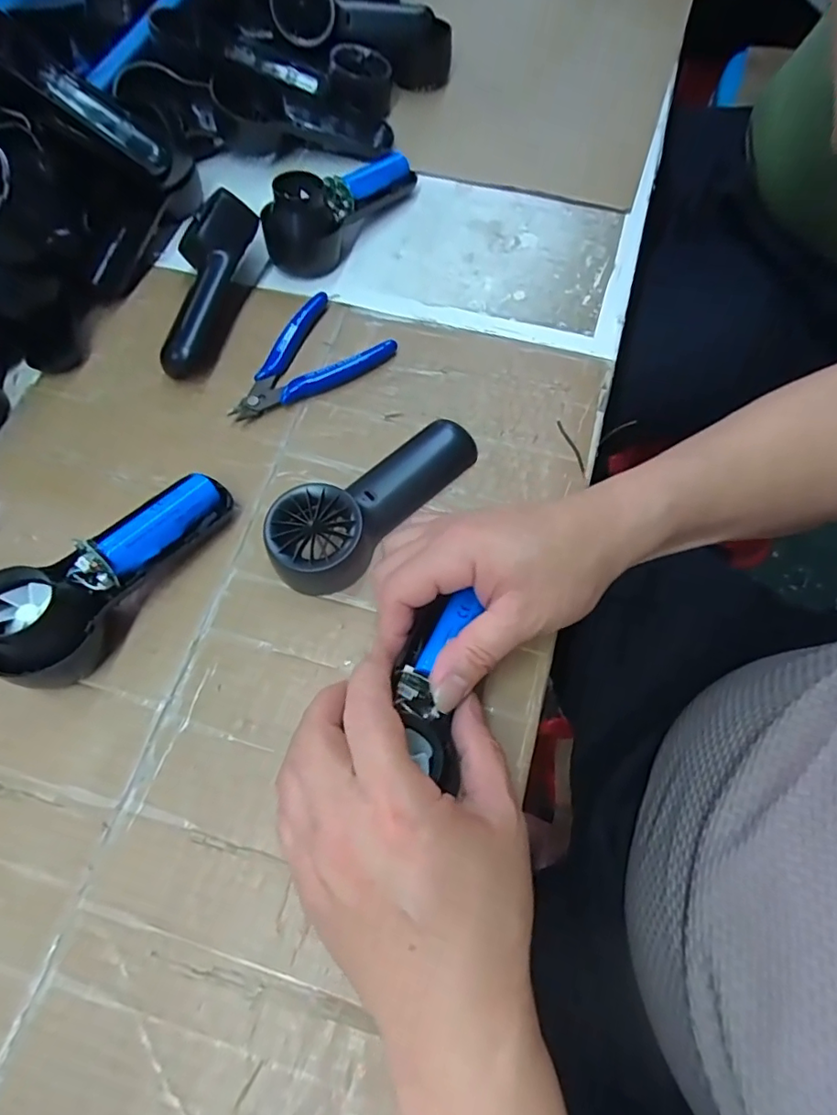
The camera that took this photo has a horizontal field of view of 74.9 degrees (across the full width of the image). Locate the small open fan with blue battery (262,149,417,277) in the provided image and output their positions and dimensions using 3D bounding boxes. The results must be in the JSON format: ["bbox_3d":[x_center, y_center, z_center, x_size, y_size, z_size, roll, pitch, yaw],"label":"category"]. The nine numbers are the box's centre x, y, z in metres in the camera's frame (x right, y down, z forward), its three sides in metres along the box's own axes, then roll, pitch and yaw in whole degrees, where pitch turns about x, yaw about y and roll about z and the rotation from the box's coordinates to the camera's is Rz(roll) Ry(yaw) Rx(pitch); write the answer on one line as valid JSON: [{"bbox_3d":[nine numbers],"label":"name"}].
[{"bbox_3d":[-0.062,-0.287,0.435,0.053,0.052,0.138,31,70,14],"label":"small open fan with blue battery"}]

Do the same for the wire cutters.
[{"bbox_3d":[-0.083,-0.136,0.387,0.072,0.015,0.115,42,73,17],"label":"wire cutters"}]

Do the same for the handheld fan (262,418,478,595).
[{"bbox_3d":[-0.029,-0.040,0.336,0.055,0.031,0.146,38,72,16],"label":"handheld fan"}]

